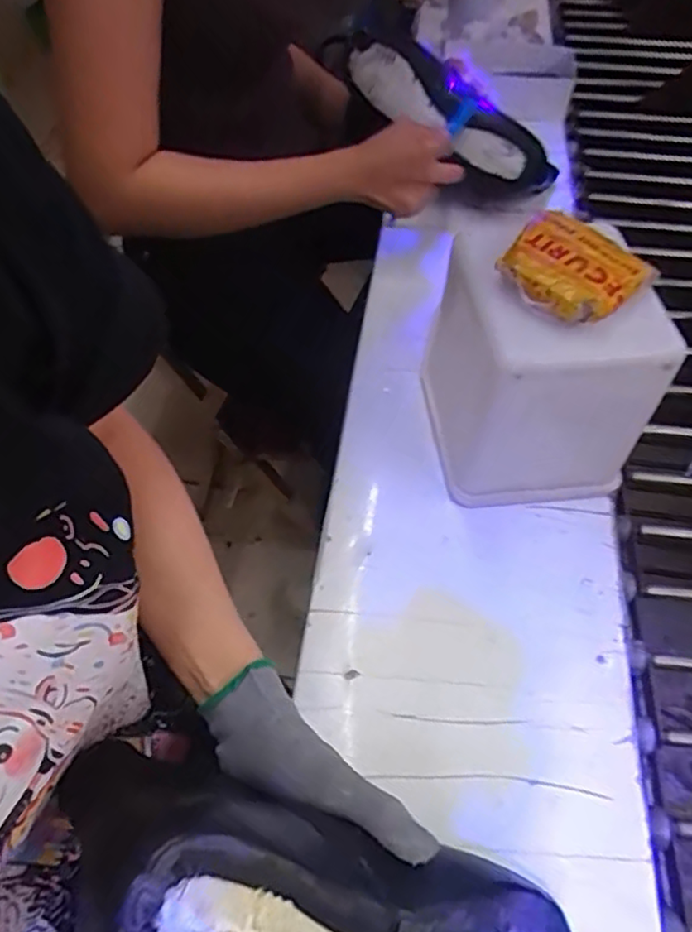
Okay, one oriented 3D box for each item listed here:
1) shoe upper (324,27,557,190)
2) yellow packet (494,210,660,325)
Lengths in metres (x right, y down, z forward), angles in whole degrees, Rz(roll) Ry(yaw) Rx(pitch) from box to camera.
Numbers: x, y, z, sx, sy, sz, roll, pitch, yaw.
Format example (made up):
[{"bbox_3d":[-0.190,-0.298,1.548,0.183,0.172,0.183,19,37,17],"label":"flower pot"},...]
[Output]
[{"bbox_3d":[0.107,-0.410,0.740,0.290,0.106,0.106,30,58,18],"label":"shoe upper"},{"bbox_3d":[0.147,-0.134,0.423,0.074,0.022,0.089,-31,61,-22],"label":"yellow packet"}]

